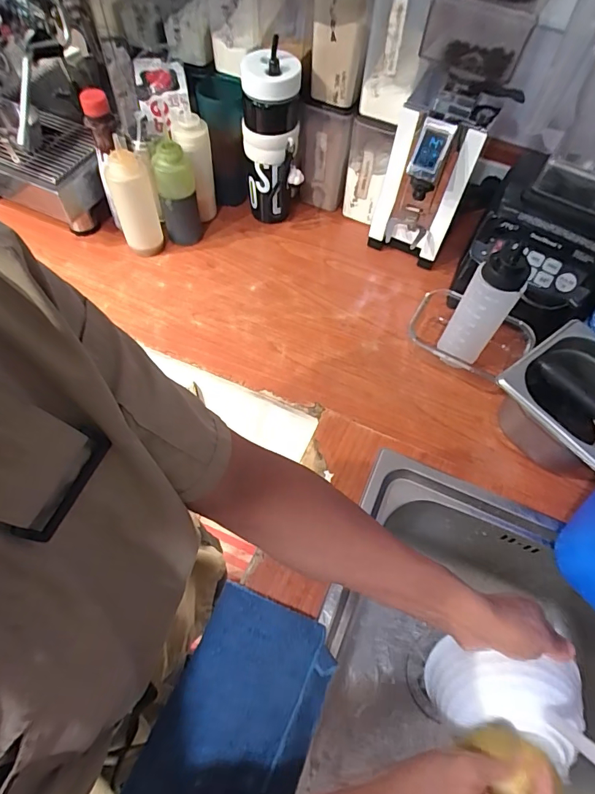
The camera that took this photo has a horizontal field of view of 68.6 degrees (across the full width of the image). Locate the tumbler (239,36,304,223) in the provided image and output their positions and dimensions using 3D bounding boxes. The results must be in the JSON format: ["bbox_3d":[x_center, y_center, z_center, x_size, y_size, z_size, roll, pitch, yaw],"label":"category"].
[{"bbox_3d":[-0.041,-0.406,0.711,0.090,0.239,0.092,-2,60,-5],"label":"tumbler"}]

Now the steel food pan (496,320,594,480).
[{"bbox_3d":[0.357,0.011,0.568,0.177,0.107,0.157,-33,67,-20],"label":"steel food pan"}]

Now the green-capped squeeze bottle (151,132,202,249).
[{"bbox_3d":[-0.192,-0.325,0.705,0.061,0.154,0.064,-2,60,-5],"label":"green-capped squeeze bottle"}]

